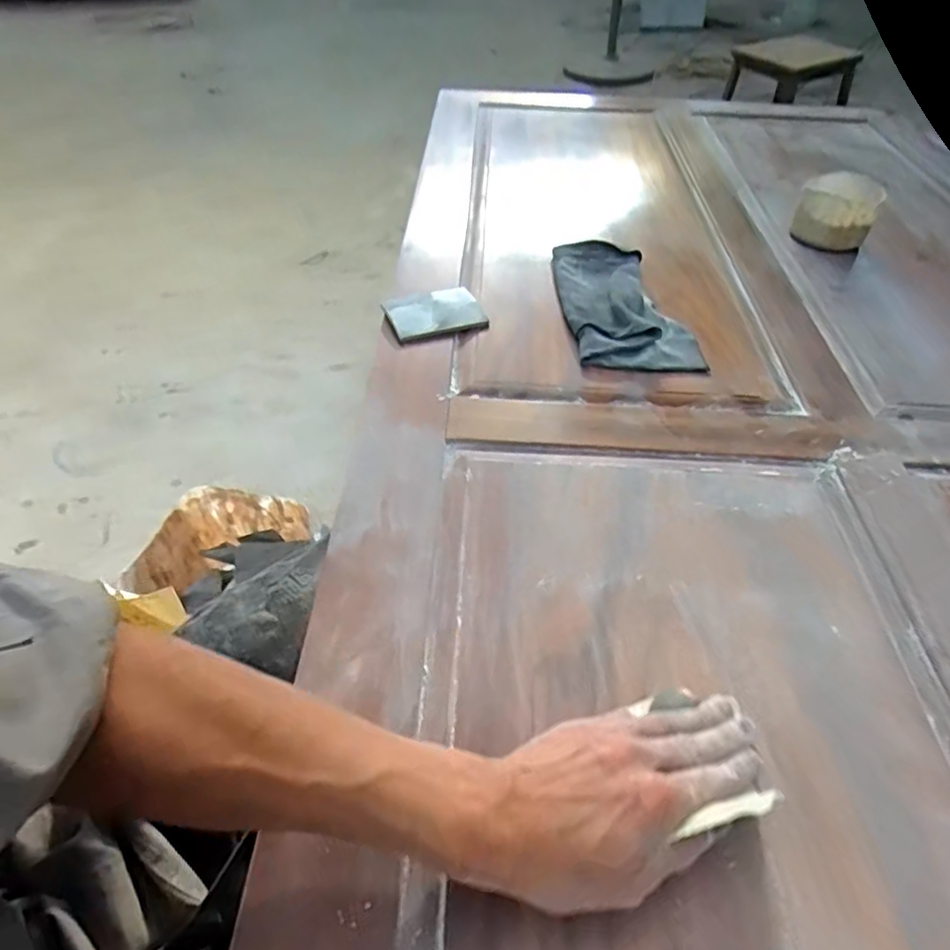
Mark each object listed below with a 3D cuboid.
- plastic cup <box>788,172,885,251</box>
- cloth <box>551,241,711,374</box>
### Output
[{"bbox_3d":[0.461,-0.333,0.828,0.093,0.076,0.073,24,50,20],"label":"plastic cup"},{"bbox_3d":[0.156,-0.195,0.715,0.124,0.029,0.247,-4,46,-8],"label":"cloth"}]

